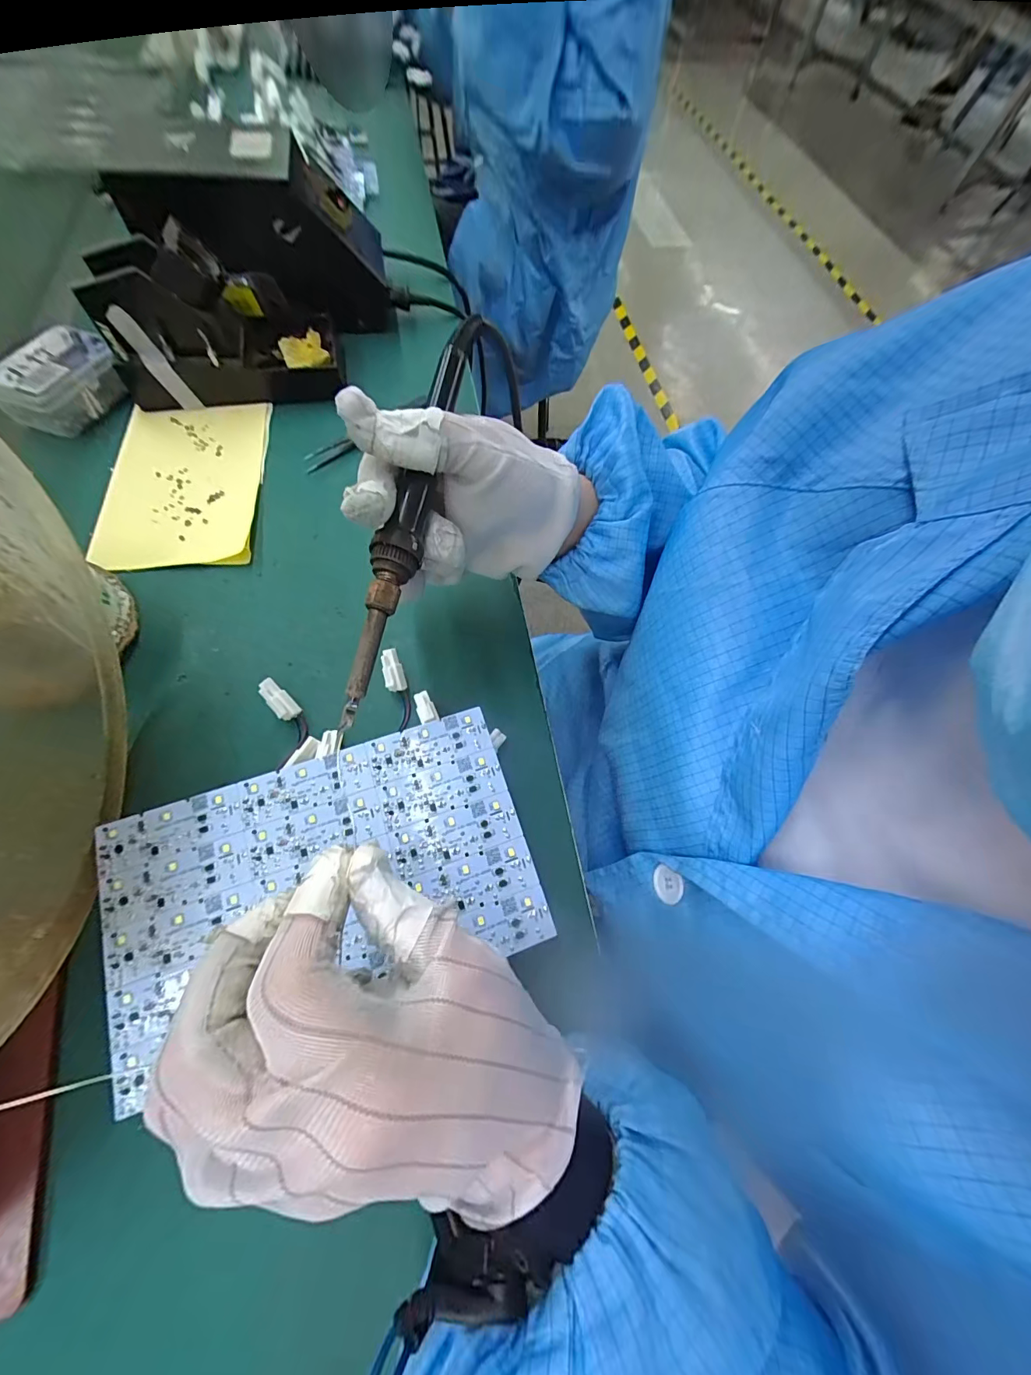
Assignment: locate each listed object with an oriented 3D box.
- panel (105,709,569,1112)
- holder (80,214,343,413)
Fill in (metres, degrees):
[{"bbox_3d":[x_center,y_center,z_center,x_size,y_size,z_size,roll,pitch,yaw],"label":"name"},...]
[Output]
[{"bbox_3d":[-0.091,0.091,0.212,0.189,0.004,0.116,-17,73,-9],"label":"panel"},{"bbox_3d":[-0.229,-0.288,0.347,0.156,0.081,0.082,-6,66,-7],"label":"holder"}]

